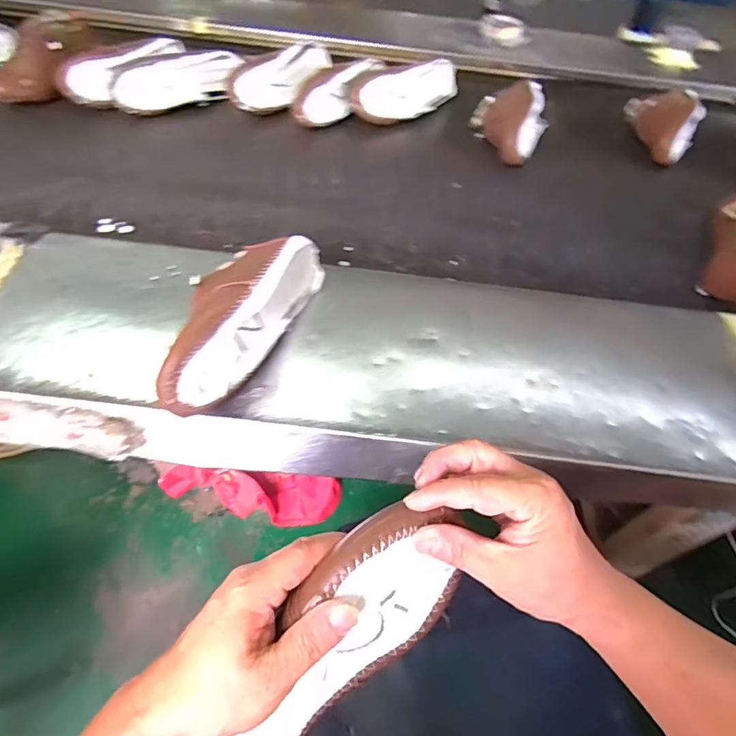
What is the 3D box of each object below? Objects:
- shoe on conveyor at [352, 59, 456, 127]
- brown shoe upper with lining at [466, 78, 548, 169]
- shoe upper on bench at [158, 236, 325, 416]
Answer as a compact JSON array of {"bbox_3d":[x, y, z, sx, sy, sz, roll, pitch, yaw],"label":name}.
[{"bbox_3d":[0.071,-0.491,0.868,0.225,0.058,0.072,-23,59,-20],"label":"shoe on conveyor"},{"bbox_3d":[0.242,-0.427,0.835,0.122,0.070,0.202,15,54,6],"label":"brown shoe upper with lining"},{"bbox_3d":[-0.127,-0.054,0.469,0.083,0.087,0.227,20,55,10],"label":"shoe upper on bench"}]

